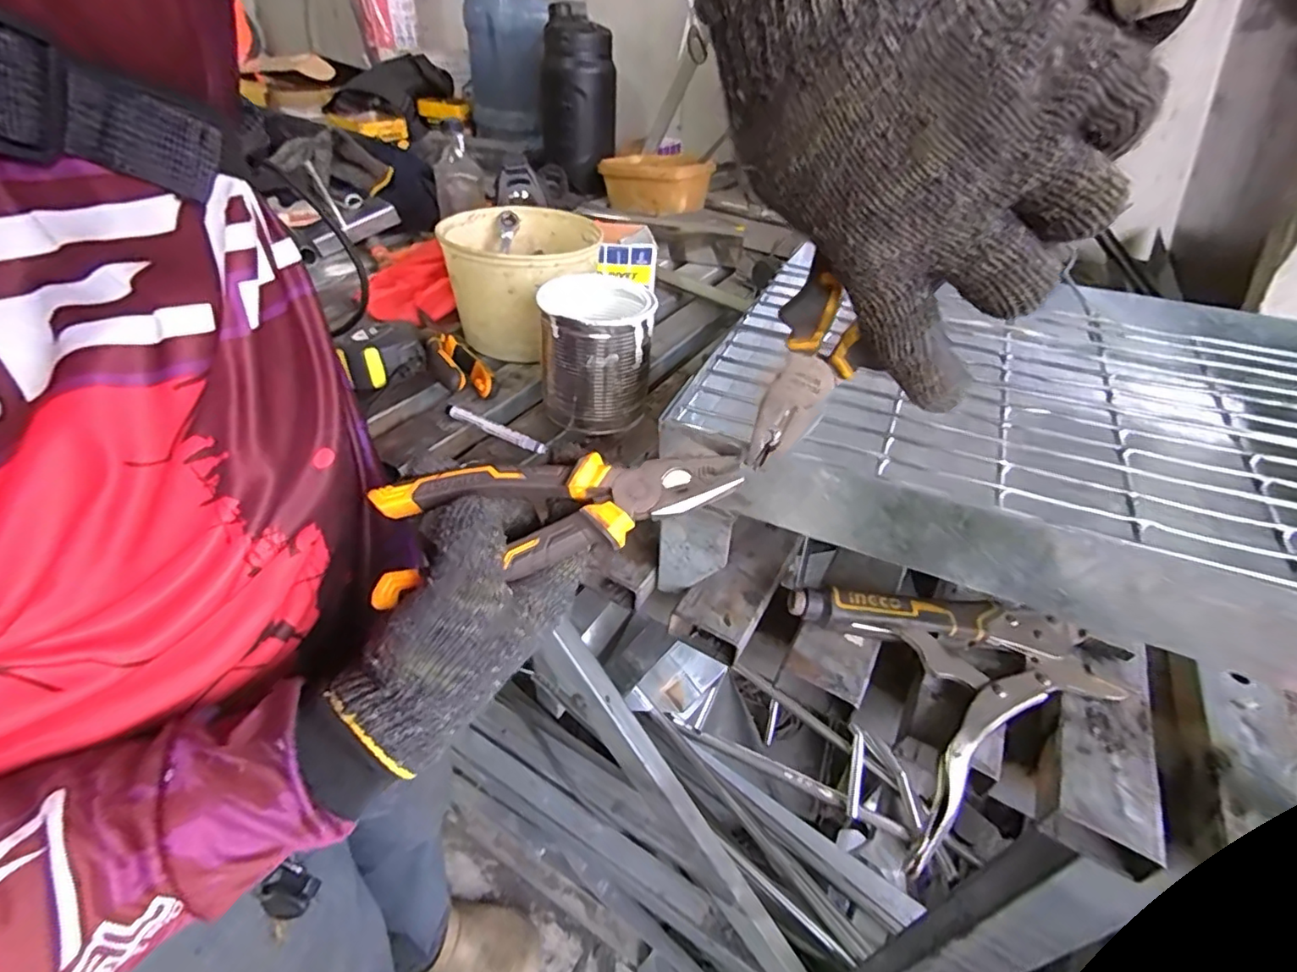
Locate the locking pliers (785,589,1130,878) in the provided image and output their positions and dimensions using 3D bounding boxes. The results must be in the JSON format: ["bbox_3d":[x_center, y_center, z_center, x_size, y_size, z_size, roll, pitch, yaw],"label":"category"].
[{"bbox_3d":[0.190,0.112,0.340,0.177,0.030,0.144,-7,41,-15],"label":"locking pliers"}]

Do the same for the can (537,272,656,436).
[{"bbox_3d":[-0.046,-0.122,0.532,0.097,0.117,0.095,3,39,-3],"label":"can"}]

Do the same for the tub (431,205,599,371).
[{"bbox_3d":[-0.138,-0.223,0.637,0.156,0.110,0.158,3,39,-3],"label":"tub"}]

